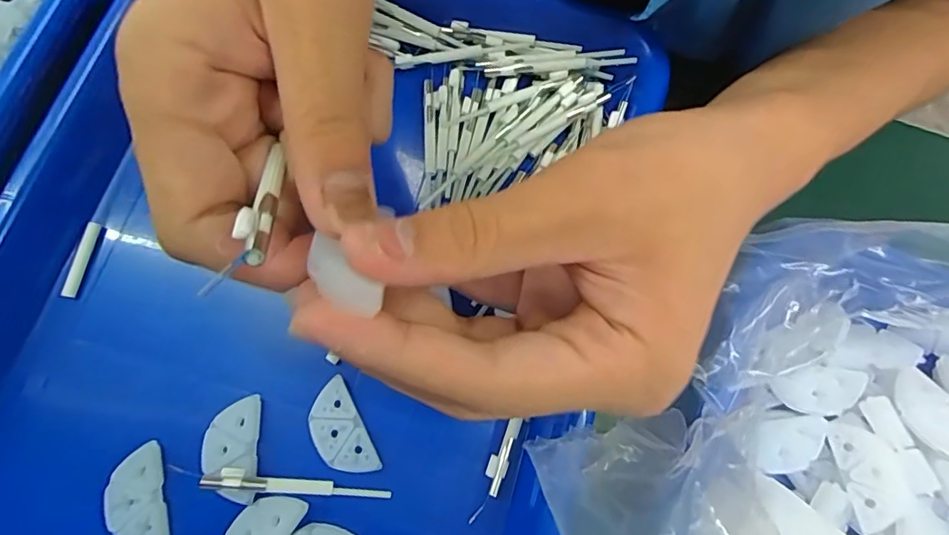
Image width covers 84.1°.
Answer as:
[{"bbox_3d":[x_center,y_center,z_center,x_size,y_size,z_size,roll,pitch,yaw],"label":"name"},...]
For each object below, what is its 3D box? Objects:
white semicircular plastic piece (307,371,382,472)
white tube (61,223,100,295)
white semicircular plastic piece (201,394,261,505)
[{"bbox_3d":[-0.055,0.065,0.211,0.020,0.005,0.039,-26,78,-8],"label":"white semicircular plastic piece"},{"bbox_3d":[-0.171,-0.004,0.228,0.004,0.004,0.033,9,76,1],"label":"white tube"},{"bbox_3d":[-0.096,0.071,0.206,0.020,0.005,0.039,-3,68,-8],"label":"white semicircular plastic piece"}]

